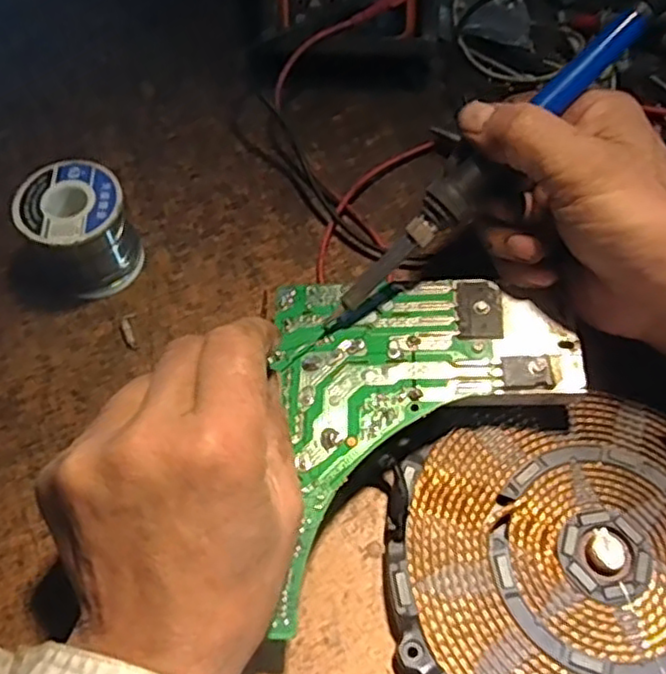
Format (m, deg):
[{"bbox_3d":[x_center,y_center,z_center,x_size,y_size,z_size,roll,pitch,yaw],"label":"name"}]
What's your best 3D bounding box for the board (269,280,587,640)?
[{"bbox_3d":[0.043,0.035,0.298,0.134,0.013,0.146,-5,63,-1],"label":"board"}]

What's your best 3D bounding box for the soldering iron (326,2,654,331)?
[{"bbox_3d":[0.063,-0.072,0.303,0.184,0.021,0.024,-45,67,9],"label":"soldering iron"}]

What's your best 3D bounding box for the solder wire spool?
[{"bbox_3d":[-0.130,-0.056,0.357,0.049,0.050,0.051,-28,65,-12],"label":"solder wire spool"}]

